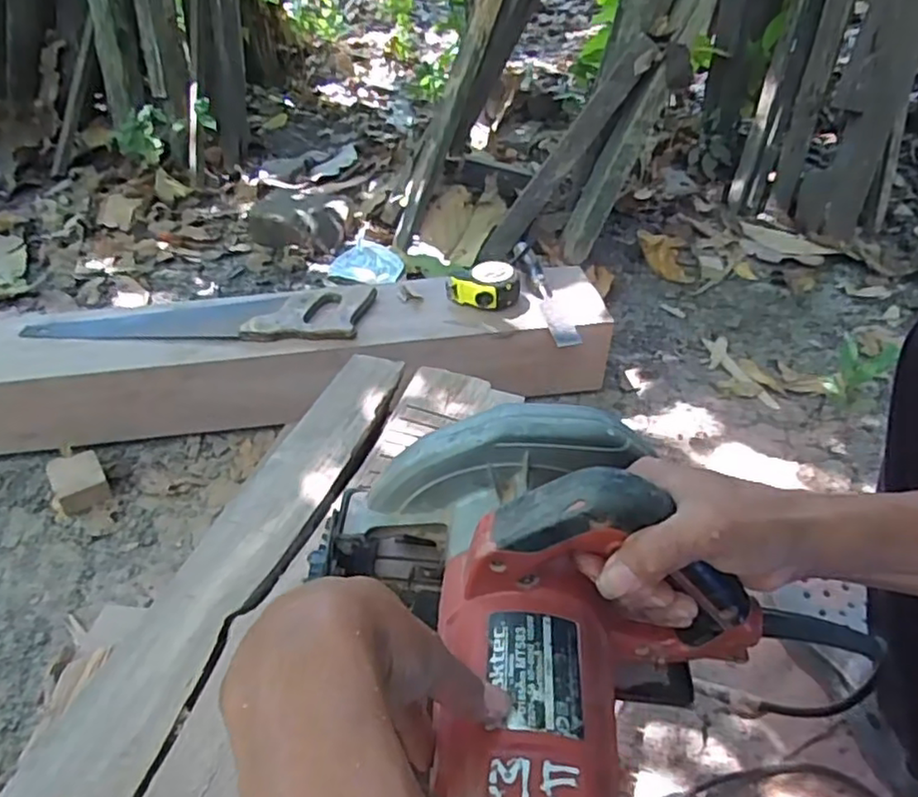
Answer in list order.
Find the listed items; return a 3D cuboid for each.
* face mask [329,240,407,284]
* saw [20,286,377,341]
[{"bbox_3d":[-0.195,-0.285,1.395,0.162,0.049,0.104,16,45,19],"label":"face mask"},{"bbox_3d":[-0.394,-0.130,1.014,0.507,0.029,0.128,0,41,2],"label":"saw"}]

